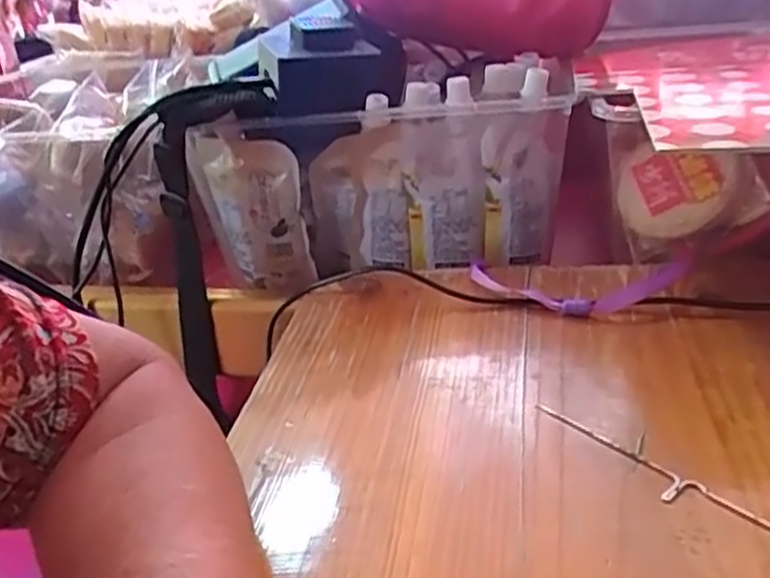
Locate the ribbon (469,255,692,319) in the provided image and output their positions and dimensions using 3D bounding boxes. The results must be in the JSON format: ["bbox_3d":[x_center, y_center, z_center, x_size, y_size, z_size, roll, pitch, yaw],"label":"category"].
[{"bbox_3d":[0.108,-0.001,0.432,0.125,0.008,0.046,0,42,21],"label":"ribbon"}]

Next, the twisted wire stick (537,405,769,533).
[{"bbox_3d":[0.107,0.073,0.300,0.015,0.004,0.122,-24,30,-30],"label":"twisted wire stick"}]

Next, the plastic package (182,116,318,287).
[{"bbox_3d":[-0.101,-0.060,0.556,0.082,0.136,0.019,2,28,13],"label":"plastic package"}]

